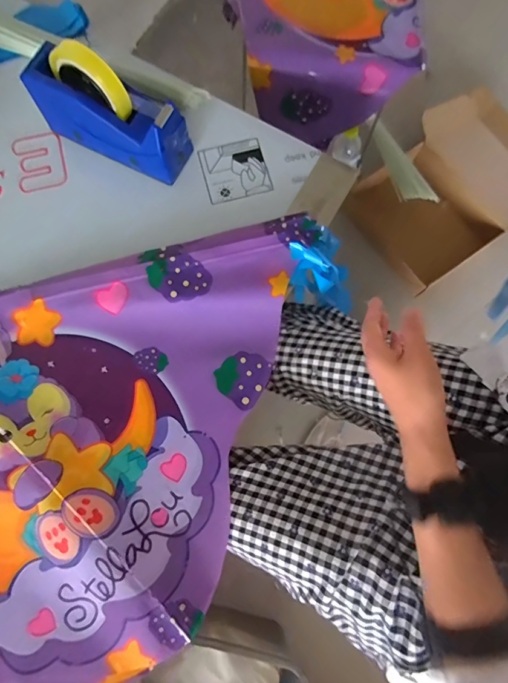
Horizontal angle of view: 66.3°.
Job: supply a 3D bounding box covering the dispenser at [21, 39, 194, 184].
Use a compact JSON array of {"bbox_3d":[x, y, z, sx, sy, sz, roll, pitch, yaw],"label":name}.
[{"bbox_3d":[-0.188,-0.304,0.515,0.199,0.130,0.066,26,78,5],"label":"dispenser"}]

